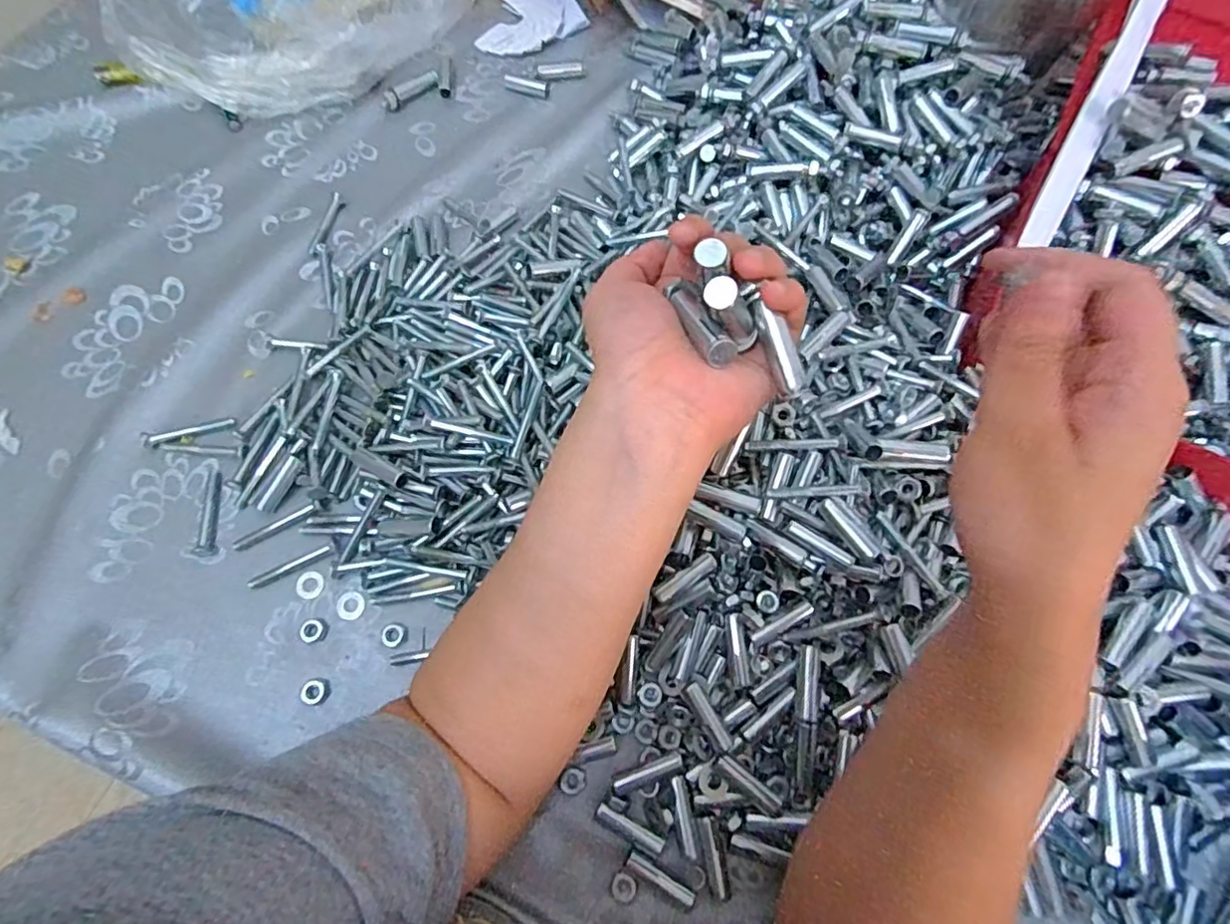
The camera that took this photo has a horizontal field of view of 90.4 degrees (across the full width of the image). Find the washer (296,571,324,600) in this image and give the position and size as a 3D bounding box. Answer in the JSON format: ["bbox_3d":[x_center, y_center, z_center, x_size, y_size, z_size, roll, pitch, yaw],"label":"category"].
[{"bbox_3d":[-0.187,0.075,0.374,0.016,0.004,0.016,0,69,-1],"label":"washer"}]

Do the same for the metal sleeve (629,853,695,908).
[{"bbox_3d":[0.024,0.217,0.317,0.038,0.011,0.009,28,71,9],"label":"metal sleeve"}]

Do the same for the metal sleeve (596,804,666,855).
[{"bbox_3d":[0.008,0.195,0.326,0.039,0.007,0.008,26,71,8],"label":"metal sleeve"}]

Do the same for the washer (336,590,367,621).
[{"bbox_3d":[-0.160,0.087,0.370,0.016,0.004,0.017,0,69,-1],"label":"washer"}]

